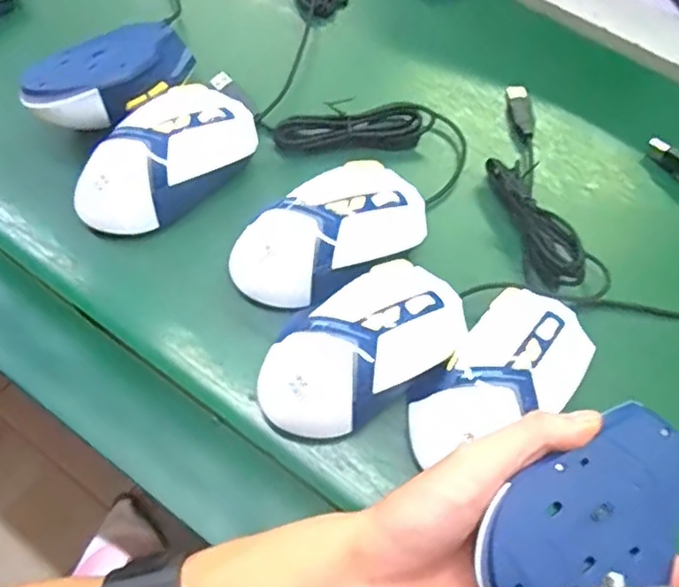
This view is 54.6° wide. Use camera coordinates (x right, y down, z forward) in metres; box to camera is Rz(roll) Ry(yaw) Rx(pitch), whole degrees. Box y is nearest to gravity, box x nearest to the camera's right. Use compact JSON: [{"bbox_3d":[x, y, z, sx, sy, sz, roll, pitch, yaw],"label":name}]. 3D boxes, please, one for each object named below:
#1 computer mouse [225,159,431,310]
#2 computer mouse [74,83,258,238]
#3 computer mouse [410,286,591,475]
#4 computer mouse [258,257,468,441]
[{"bbox_3d":[-0.004,-0.035,0.398,0.120,0.045,0.067,-34,70,-18],"label":"computer mouse"},{"bbox_3d":[-0.110,-0.086,0.421,0.122,0.047,0.059,-41,72,-20],"label":"computer mouse"},{"bbox_3d":[0.089,0.050,0.362,0.124,0.048,0.065,-41,73,-20],"label":"computer mouse"},{"bbox_3d":[0.013,0.031,0.367,0.120,0.049,0.064,-32,70,-17],"label":"computer mouse"}]

